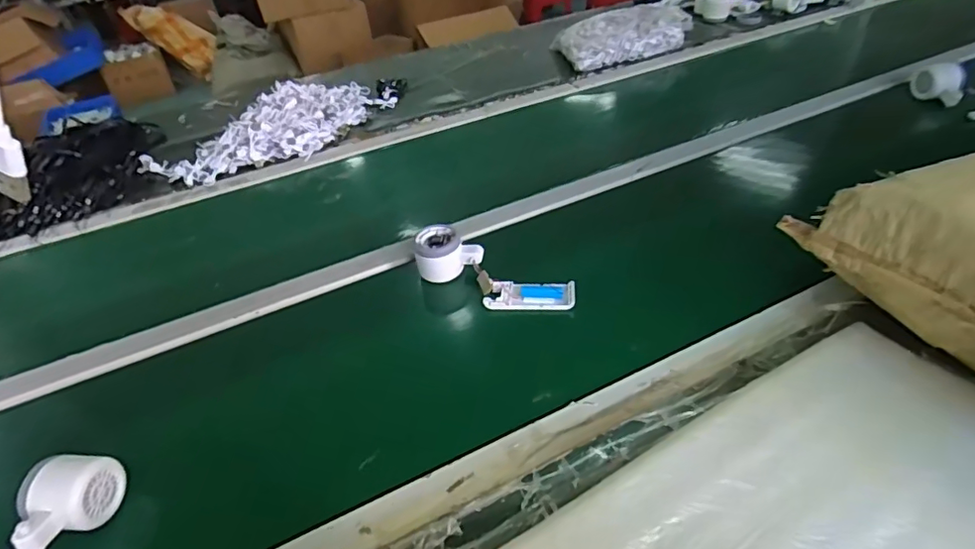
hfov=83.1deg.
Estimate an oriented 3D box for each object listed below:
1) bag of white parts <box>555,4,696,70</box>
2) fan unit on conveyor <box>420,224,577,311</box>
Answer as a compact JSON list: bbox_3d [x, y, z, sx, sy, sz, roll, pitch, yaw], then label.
[{"bbox_3d":[0.307,-0.534,1.225,0.284,0.081,0.165,-11,40,-6],"label":"bag of white parts"},{"bbox_3d":[0.004,-0.004,0.656,0.201,0.047,0.063,16,45,24],"label":"fan unit on conveyor"}]

